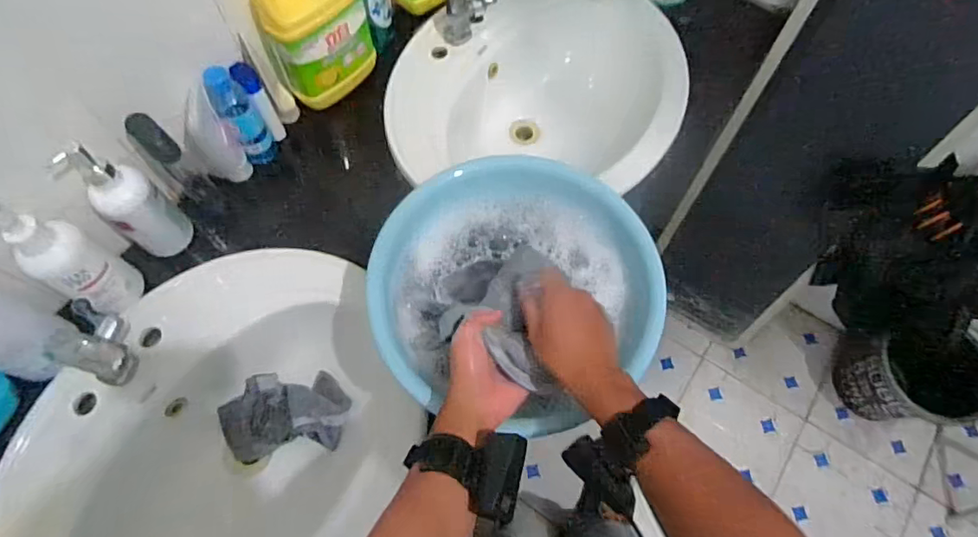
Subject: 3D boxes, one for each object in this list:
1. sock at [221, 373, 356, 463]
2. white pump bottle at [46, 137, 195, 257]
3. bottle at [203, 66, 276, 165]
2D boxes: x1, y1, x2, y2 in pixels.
[{"bbox_3d":[-0.286,0.200,0.757,0.184,0.070,0.114,-6,65,-3],"label":"sock"},{"bbox_3d":[-0.456,-0.086,0.681,0.065,0.181,0.068,33,69,14],"label":"white pump bottle"},{"bbox_3d":[-0.347,-0.209,0.761,0.048,0.161,0.035,-29,69,-13],"label":"bottle"}]

